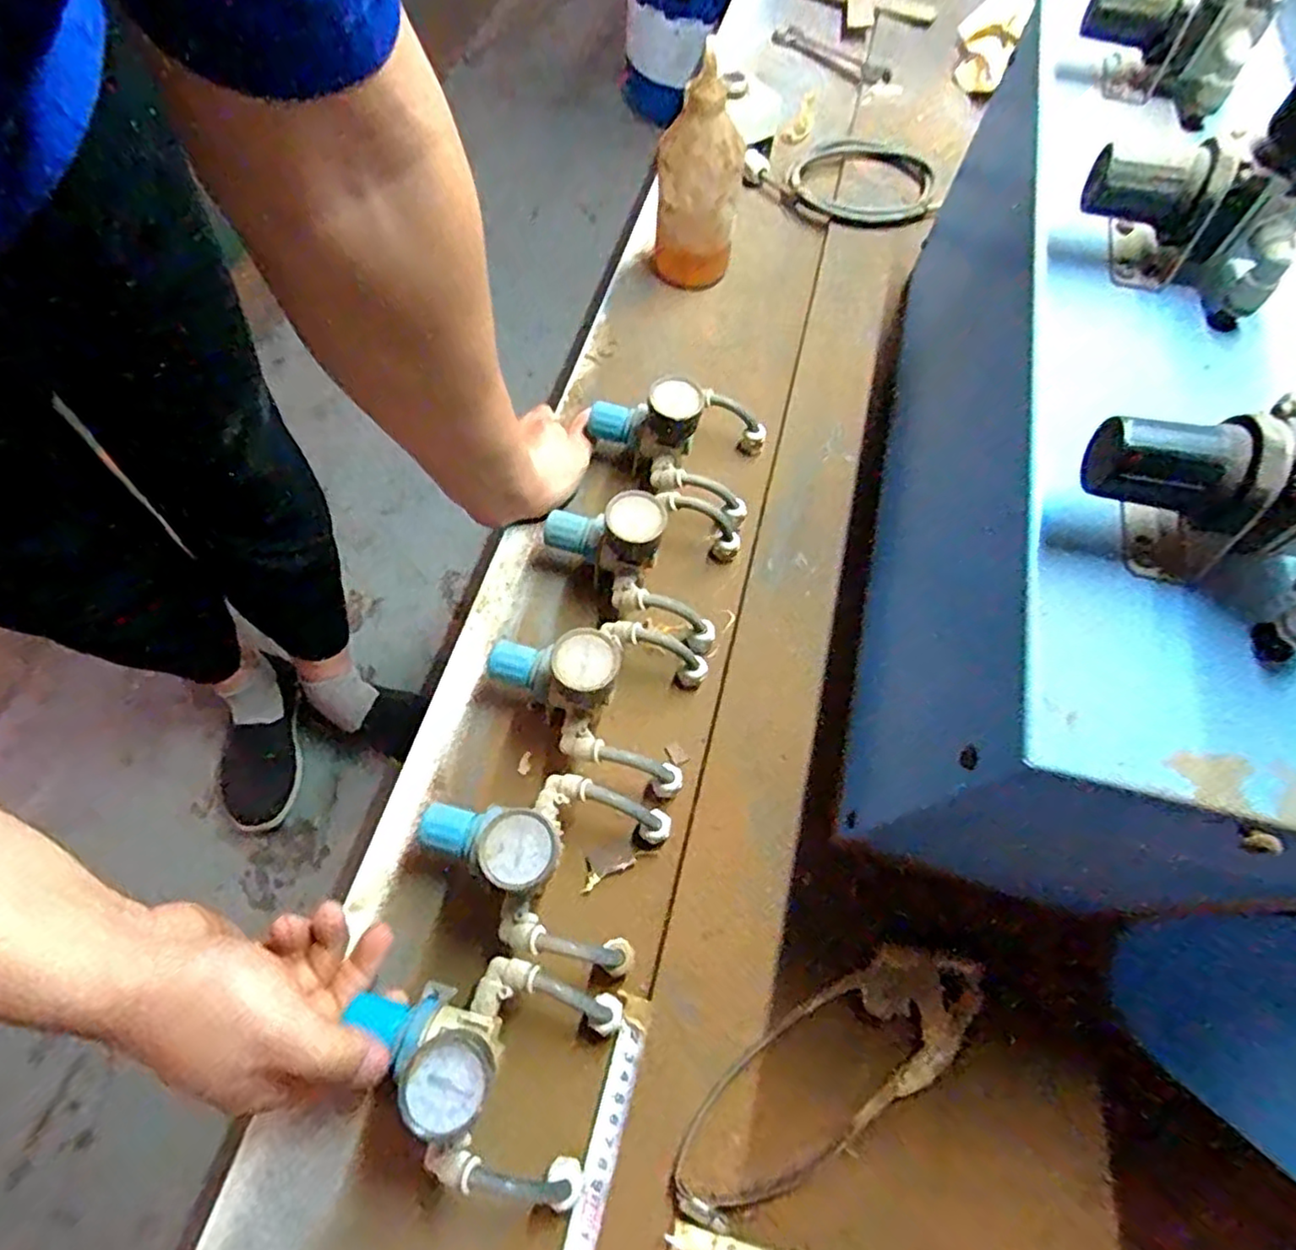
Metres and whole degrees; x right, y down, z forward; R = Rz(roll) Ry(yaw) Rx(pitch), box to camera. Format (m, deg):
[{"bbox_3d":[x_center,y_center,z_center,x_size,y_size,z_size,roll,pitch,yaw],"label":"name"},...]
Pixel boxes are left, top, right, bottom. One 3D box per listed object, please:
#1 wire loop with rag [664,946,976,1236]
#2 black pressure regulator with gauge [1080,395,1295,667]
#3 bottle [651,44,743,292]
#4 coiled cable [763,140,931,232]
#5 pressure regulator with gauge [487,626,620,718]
[{"bbox_3d":[0.099,0.246,0.365,0.196,0.021,0.063,-31,71,-16],"label":"wire loop with rag"},{"bbox_3d":[0.214,-0.054,0.225,0.060,0.081,0.094,-39,73,-18],"label":"black pressure regulator with gauge"},{"bbox_3d":[0.040,-0.378,0.585,0.067,0.168,0.057,35,68,12],"label":"bottle"},{"bbox_3d":[0.227,-0.472,0.702,0.170,0.027,0.143,29,67,10],"label":"coiled cable"},{"bbox_3d":[-0.063,0.034,0.429,0.087,0.083,0.042,8,65,0],"label":"pressure regulator with gauge"}]

